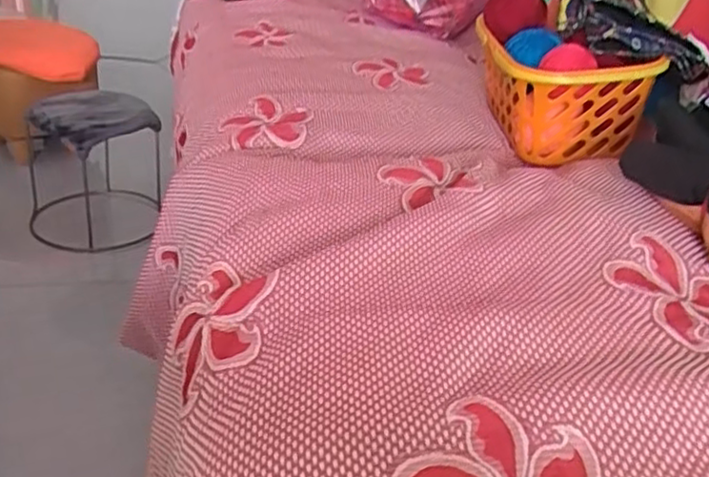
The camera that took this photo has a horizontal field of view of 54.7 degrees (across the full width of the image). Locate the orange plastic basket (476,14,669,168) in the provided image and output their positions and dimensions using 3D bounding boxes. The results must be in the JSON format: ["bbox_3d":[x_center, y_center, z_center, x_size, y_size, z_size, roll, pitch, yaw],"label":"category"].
[{"bbox_3d":[0.274,-0.212,0.988,0.177,0.138,0.245,0,30,-13],"label":"orange plastic basket"}]

